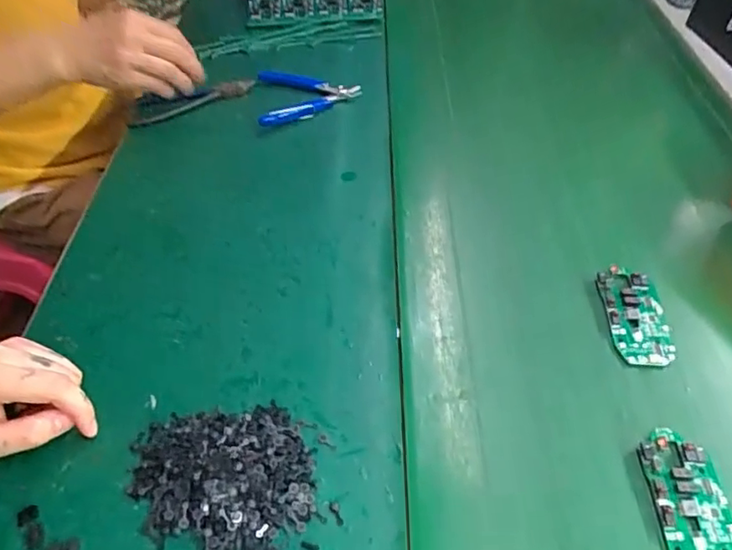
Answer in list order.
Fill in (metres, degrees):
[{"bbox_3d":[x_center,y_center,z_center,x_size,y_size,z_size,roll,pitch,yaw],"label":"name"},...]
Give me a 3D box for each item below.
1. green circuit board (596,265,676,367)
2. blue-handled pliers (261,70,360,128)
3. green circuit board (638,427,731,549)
[{"bbox_3d":[0.219,0.031,0.456,0.048,0.010,0.092,2,48,3],"label":"green circuit board"},{"bbox_3d":[-0.074,-0.213,0.652,0.118,0.022,0.085,-17,50,-14],"label":"blue-handled pliers"},{"bbox_3d":[0.206,0.145,0.359,0.045,0.010,0.098,1,48,1],"label":"green circuit board"}]

